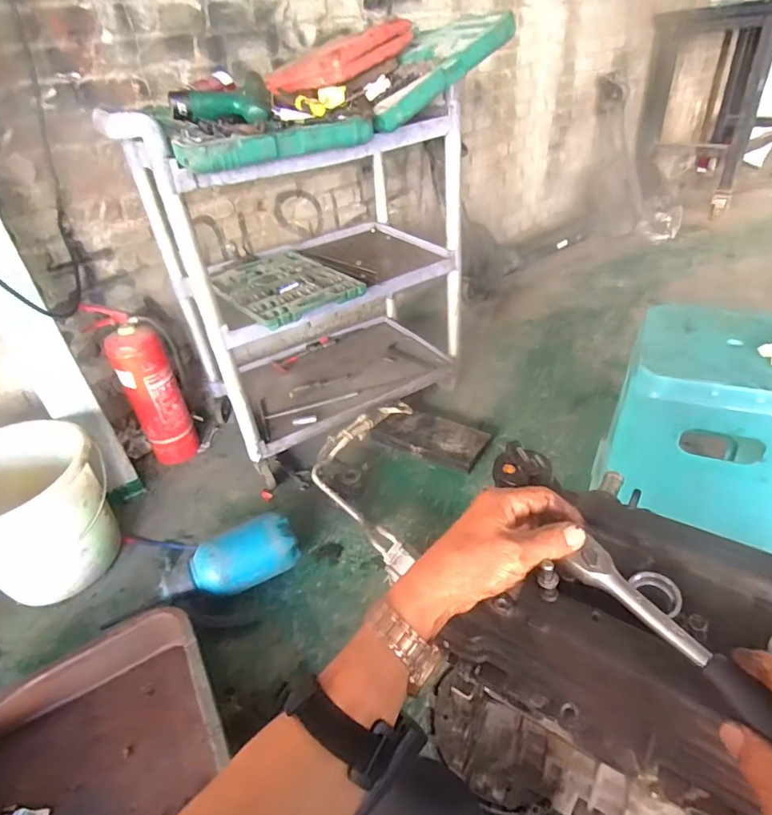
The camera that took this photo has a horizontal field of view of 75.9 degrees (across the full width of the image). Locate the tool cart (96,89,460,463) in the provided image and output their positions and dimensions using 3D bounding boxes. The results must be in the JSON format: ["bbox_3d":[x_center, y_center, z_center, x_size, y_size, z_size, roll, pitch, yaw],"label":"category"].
[{"bbox_3d":[-0.216,-0.381,1.388,0.747,0.715,0.574,-26,39,-24],"label":"tool cart"}]

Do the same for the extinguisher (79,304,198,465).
[{"bbox_3d":[-0.658,-0.047,1.387,0.143,0.462,0.148,-22,38,-20],"label":"extinguisher"}]

